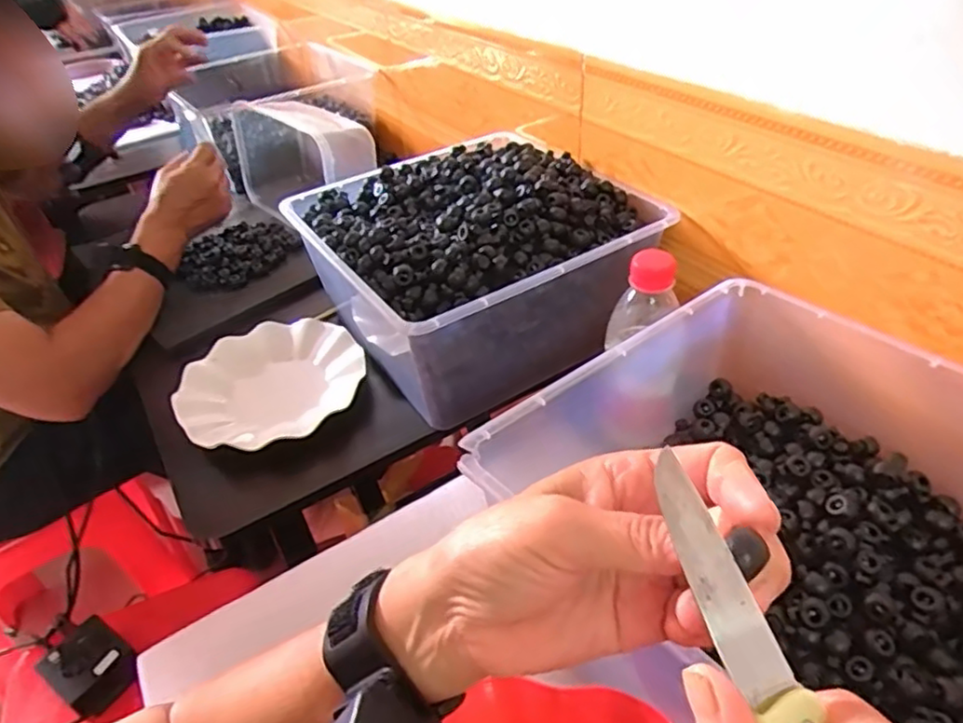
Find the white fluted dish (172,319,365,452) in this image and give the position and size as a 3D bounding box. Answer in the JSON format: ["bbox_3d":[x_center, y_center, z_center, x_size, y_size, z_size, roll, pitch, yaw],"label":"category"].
[{"bbox_3d":[-0.206,0.023,0.636,0.170,0.027,0.170,-3,40,3],"label":"white fluted dish"}]

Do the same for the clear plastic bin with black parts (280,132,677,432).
[{"bbox_3d":[-0.006,-0.107,0.659,0.286,0.150,0.274,-26,44,-22],"label":"clear plastic bin with black parts"}]

